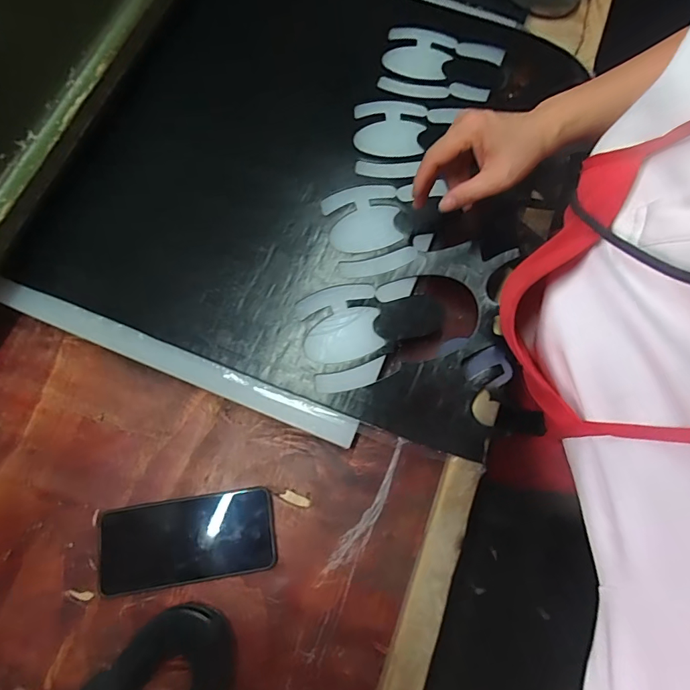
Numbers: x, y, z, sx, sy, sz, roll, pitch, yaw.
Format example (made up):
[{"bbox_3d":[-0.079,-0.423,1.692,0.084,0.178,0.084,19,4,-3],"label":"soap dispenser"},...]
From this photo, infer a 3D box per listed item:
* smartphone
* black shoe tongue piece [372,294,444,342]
[{"bbox_3d":[-0.149,0.185,0.420,0.156,0.015,0.075,-7,74,-3],"label":"smartphone"},{"bbox_3d":[0.068,-0.029,0.468,0.076,0.007,0.047,-21,77,-8],"label":"black shoe tongue piece"}]

